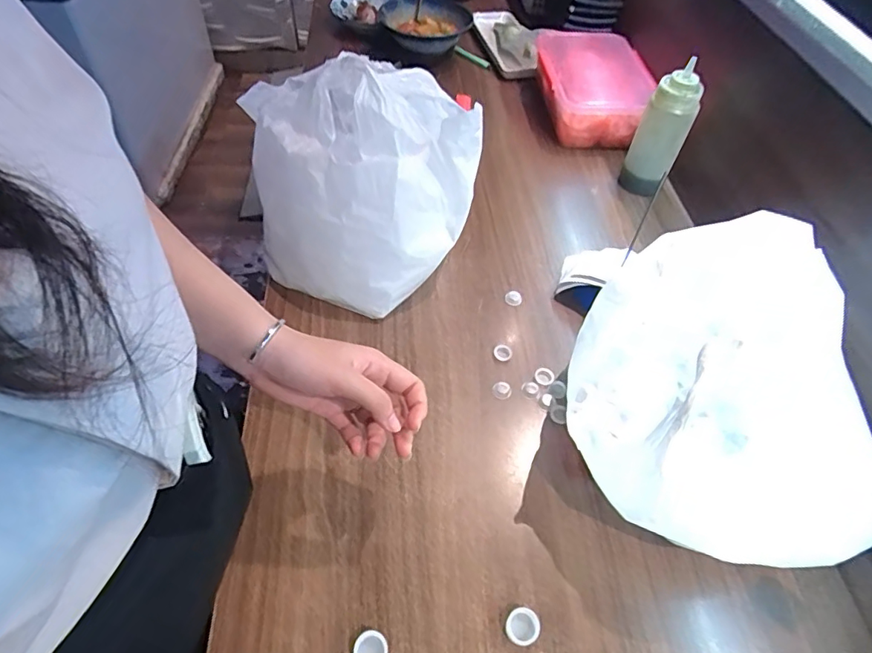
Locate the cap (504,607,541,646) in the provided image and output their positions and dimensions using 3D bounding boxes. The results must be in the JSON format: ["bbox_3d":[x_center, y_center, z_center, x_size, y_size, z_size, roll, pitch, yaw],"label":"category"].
[{"bbox_3d":[0.071,0.245,0.427,0.026,0.009,0.026,3,51,-3],"label":"cap"}]

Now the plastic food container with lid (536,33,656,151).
[{"bbox_3d":[0.270,-0.413,0.911,0.182,0.081,0.258,2,51,-4],"label":"plastic food container with lid"}]

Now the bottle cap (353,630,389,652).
[{"bbox_3d":[-0.051,0.253,0.409,0.026,0.010,0.026,3,51,-3],"label":"bottle cap"}]

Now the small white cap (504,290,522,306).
[{"bbox_3d":[0.097,-0.036,0.653,0.020,0.012,0.018,19,52,9],"label":"small white cap"}]

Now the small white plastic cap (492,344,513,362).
[{"bbox_3d":[0.076,0.030,0.596,0.021,0.005,0.019,19,52,9],"label":"small white plastic cap"}]

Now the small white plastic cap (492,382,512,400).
[{"bbox_3d":[0.072,0.069,0.569,0.021,0.004,0.019,-34,62,-28],"label":"small white plastic cap"}]

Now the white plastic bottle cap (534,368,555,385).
[{"bbox_3d":[0.121,0.056,0.583,0.021,0.005,0.021,3,51,-3],"label":"white plastic bottle cap"}]

